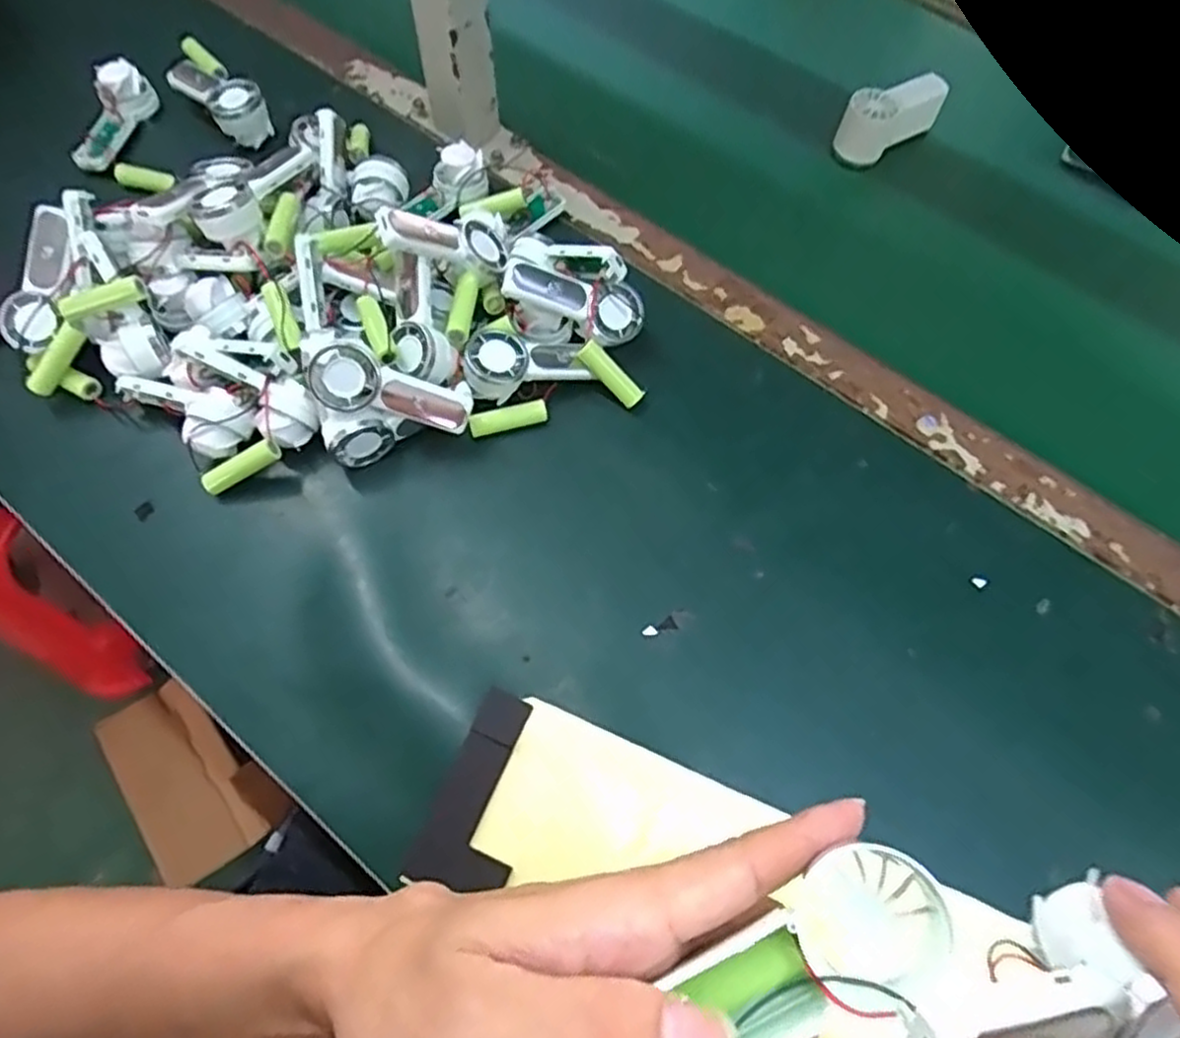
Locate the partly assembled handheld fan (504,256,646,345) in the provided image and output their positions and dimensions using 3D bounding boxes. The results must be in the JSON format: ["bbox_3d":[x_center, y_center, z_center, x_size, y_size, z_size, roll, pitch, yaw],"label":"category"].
[{"bbox_3d":[-0.011,-0.143,0.480,0.094,0.029,0.033,15,60,-18],"label":"partly assembled handheld fan"}]

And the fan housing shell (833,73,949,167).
[{"bbox_3d":[0.238,-0.319,0.590,0.083,0.045,0.031,-29,69,-15],"label":"fan housing shell"}]

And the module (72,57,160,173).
[{"bbox_3d":[-0.381,-0.317,0.590,0.027,0.042,0.087,30,92,14],"label":"module"}]

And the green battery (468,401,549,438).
[{"bbox_3d":[-0.053,-0.065,0.483,0.051,0.016,0.013,-15,63,-10],"label":"green battery"}]

